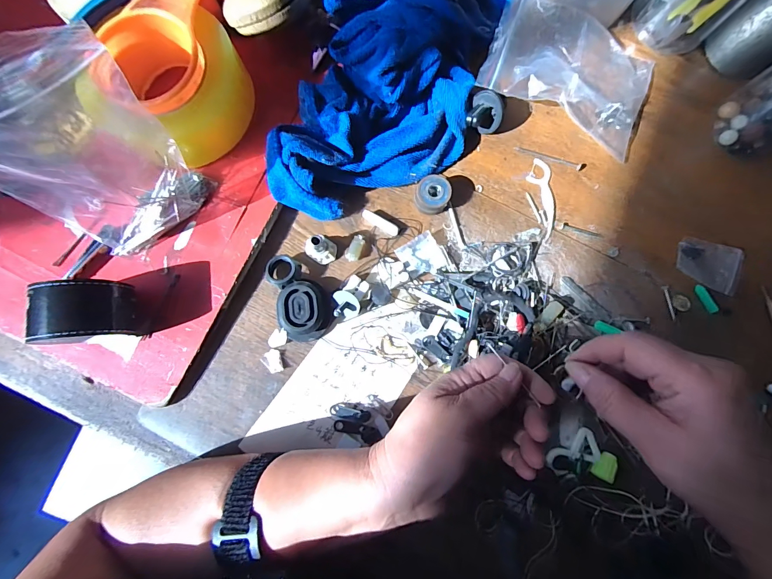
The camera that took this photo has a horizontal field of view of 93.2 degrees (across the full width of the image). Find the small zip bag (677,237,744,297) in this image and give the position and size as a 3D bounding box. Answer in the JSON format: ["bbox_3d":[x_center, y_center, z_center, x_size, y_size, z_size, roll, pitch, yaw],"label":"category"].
[{"bbox_3d":[0.279,-0.023,0.316,0.052,0.006,0.039,23,82,4],"label":"small zip bag"}]

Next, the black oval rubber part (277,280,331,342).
[{"bbox_3d":[-0.069,0.018,0.304,0.043,0.019,0.048,0,81,0],"label":"black oval rubber part"}]

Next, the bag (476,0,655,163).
[{"bbox_3d":[0.167,-0.197,0.328,0.148,0.033,0.107,21,82,4],"label":"bag"}]

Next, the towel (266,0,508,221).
[{"bbox_3d":[0.008,-0.192,0.308,0.153,0.073,0.282,18,82,3],"label":"towel"}]

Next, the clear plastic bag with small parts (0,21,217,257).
[{"bbox_3d":[-0.204,-0.081,0.241,0.109,0.142,0.068,-4,81,0],"label":"clear plastic bag with small parts"}]

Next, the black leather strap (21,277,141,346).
[{"bbox_3d":[-0.223,0.017,0.273,0.057,0.062,0.041,-6,81,-1],"label":"black leather strap"}]

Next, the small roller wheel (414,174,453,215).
[{"bbox_3d":[0.041,-0.081,0.320,0.029,0.019,0.032,17,82,3],"label":"small roller wheel"}]

